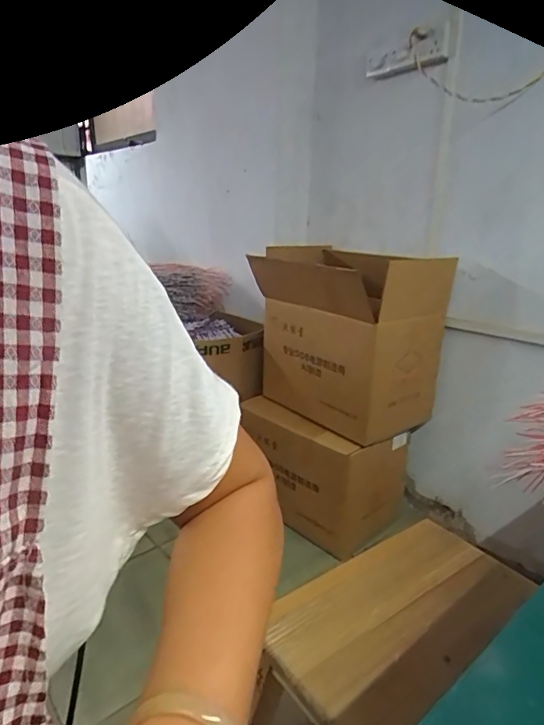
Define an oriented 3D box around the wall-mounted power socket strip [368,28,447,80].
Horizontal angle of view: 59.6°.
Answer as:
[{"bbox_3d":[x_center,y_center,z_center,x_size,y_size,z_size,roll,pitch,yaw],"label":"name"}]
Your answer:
[{"bbox_3d":[0.372,-0.877,1.357,0.042,0.094,0.325,-7,17,-26],"label":"wall-mounted power socket strip"}]

